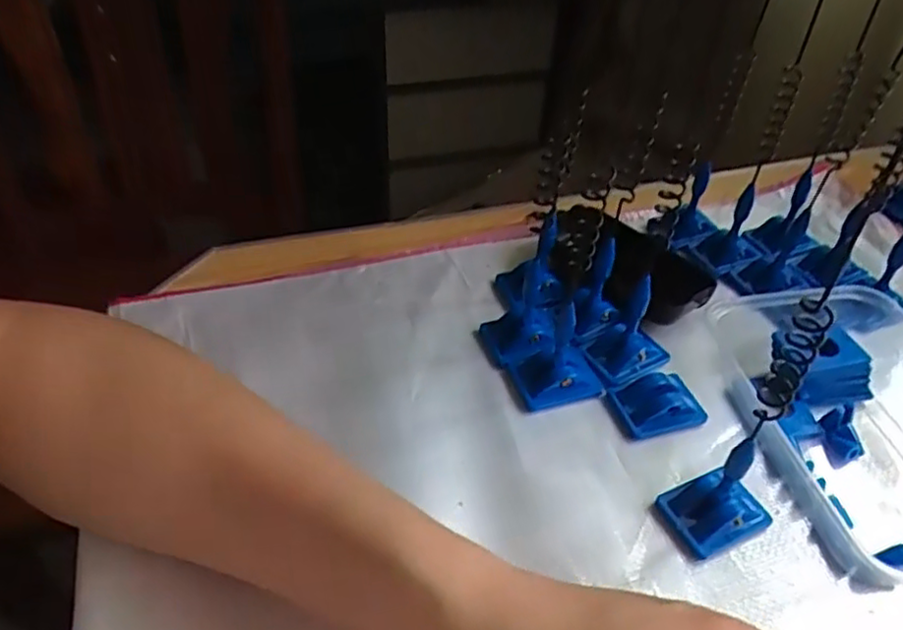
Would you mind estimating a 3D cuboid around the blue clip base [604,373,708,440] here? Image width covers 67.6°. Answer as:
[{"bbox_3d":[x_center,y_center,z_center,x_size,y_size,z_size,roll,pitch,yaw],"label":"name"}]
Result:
[{"bbox_3d":[0.112,0.046,0.365,0.044,0.018,0.033,-11,44,-15],"label":"blue clip base"}]

